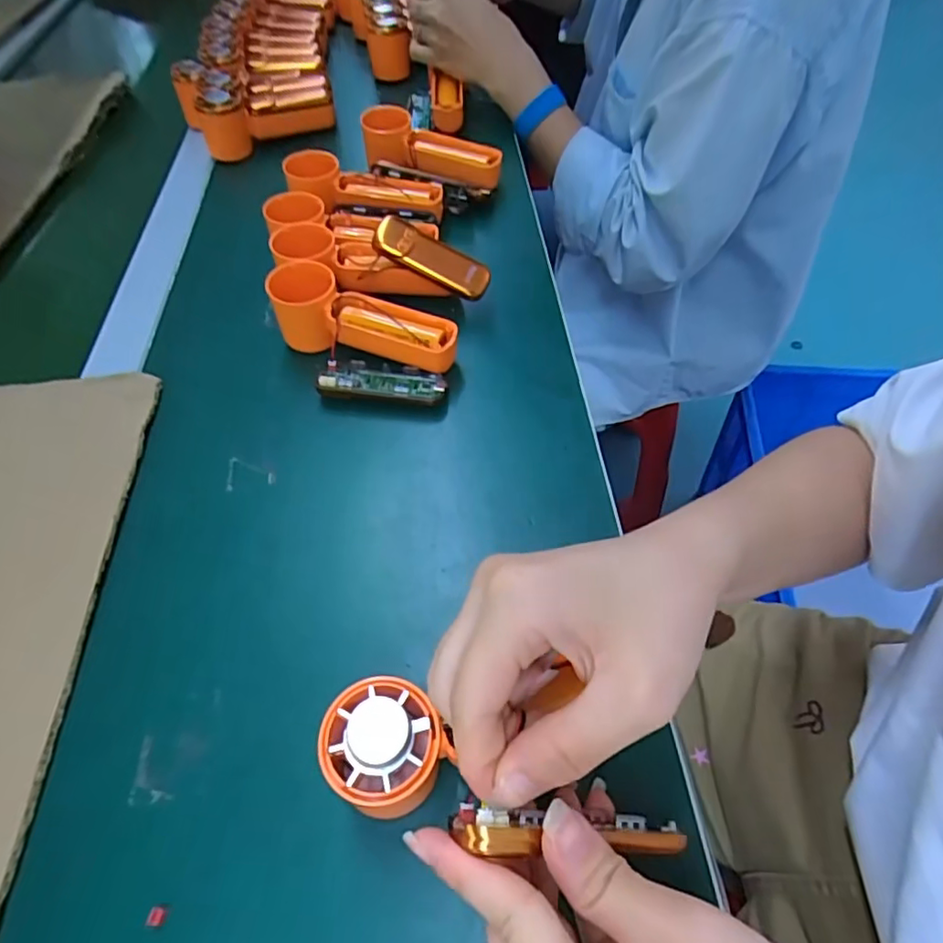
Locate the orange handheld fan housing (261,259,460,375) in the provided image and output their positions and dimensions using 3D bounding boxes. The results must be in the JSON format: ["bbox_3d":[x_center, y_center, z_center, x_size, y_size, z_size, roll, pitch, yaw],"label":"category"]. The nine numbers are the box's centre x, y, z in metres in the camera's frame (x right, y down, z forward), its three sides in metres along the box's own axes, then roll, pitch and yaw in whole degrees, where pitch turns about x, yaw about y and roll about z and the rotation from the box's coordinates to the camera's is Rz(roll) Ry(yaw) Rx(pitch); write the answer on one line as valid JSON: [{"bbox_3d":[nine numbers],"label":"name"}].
[{"bbox_3d":[-0.069,-0.100,0.389,0.127,0.051,0.044,12,55,11],"label":"orange handheld fan housing"}]

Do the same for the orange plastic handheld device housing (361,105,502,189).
[{"bbox_3d":[-0.035,-0.281,0.508,0.124,0.049,0.034,13,55,12],"label":"orange plastic handheld device housing"}]

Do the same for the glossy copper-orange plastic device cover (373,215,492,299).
[{"bbox_3d":[-0.026,-0.147,0.398,0.082,0.015,0.027,26,55,-9],"label":"glossy copper-orange plastic device cover"}]

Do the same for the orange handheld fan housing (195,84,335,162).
[{"bbox_3d":[-0.200,-0.348,0.577,0.127,0.059,0.040,-23,56,-14],"label":"orange handheld fan housing"}]

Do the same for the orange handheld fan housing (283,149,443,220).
[{"bbox_3d":[-0.087,-0.228,0.463,0.123,0.036,0.048,1,54,3],"label":"orange handheld fan housing"}]

